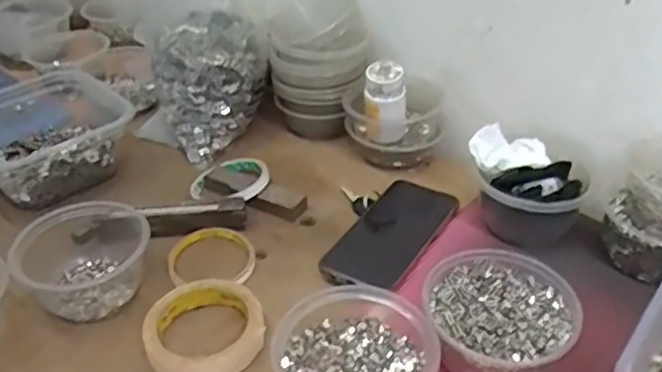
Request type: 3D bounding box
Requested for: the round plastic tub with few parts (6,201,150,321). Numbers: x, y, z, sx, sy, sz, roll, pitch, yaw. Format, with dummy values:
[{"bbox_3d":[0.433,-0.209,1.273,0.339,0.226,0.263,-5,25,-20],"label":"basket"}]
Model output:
[{"bbox_3d":[-0.224,0.061,0.595,0.113,0.057,0.115,-16,39,-17],"label":"round plastic tub with few parts"}]

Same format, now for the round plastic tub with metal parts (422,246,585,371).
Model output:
[{"bbox_3d":[0.130,0.107,0.510,0.109,0.057,0.114,-2,37,1],"label":"round plastic tub with metal parts"}]

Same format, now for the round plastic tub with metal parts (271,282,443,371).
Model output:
[{"bbox_3d":[0.019,0.132,0.478,0.118,0.057,0.115,-2,37,1],"label":"round plastic tub with metal parts"}]

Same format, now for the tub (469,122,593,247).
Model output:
[{"bbox_3d":[0.185,0.003,0.619,0.106,0.078,0.083,10,39,16],"label":"tub"}]

